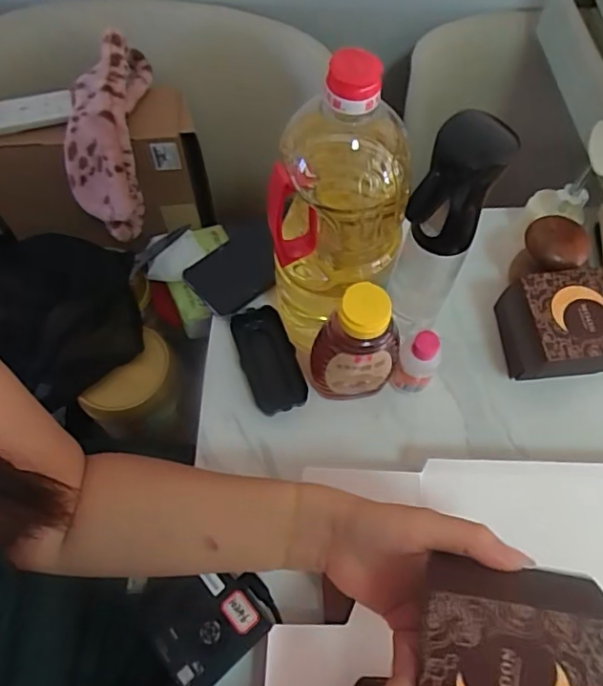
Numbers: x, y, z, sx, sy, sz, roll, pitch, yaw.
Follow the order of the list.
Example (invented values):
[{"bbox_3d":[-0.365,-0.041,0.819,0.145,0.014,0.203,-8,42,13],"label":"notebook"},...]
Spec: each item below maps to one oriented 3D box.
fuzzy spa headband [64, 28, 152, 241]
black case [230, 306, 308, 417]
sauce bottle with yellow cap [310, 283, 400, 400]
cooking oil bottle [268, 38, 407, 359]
[{"bbox_3d":[-0.224,-0.240,0.631,0.084,0.084,0.227,6,98,3],"label":"fuzzy spa headband"},{"bbox_3d":[-0.033,0.018,0.543,0.053,0.024,0.114,-22,67,-10],"label":"black case"},{"bbox_3d":[0.048,0.005,0.474,0.077,0.145,0.048,-12,66,-6],"label":"sauce bottle with yellow cap"},{"bbox_3d":[0.029,-0.098,0.443,0.105,0.264,0.098,12,66,5],"label":"cooking oil bottle"}]

